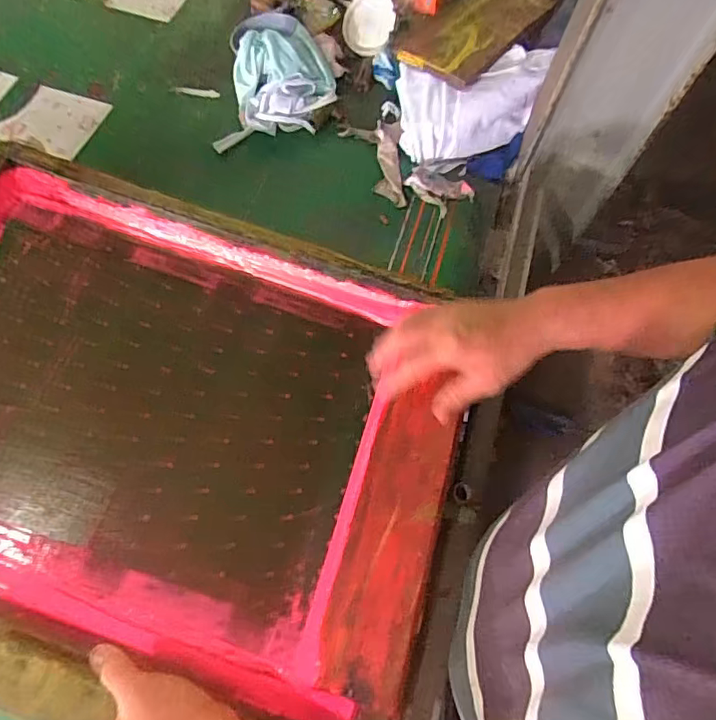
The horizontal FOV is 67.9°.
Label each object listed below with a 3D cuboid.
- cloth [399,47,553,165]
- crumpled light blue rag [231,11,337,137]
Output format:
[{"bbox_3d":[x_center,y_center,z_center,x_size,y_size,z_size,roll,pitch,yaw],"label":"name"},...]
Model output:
[{"bbox_3d":[0.173,-0.380,0.784,0.227,0.079,0.127,-13,66,-8],"label":"cloth"},{"bbox_3d":[-0.115,-0.450,0.815,0.152,0.071,0.196,-8,66,-5],"label":"crumpled light blue rag"}]

